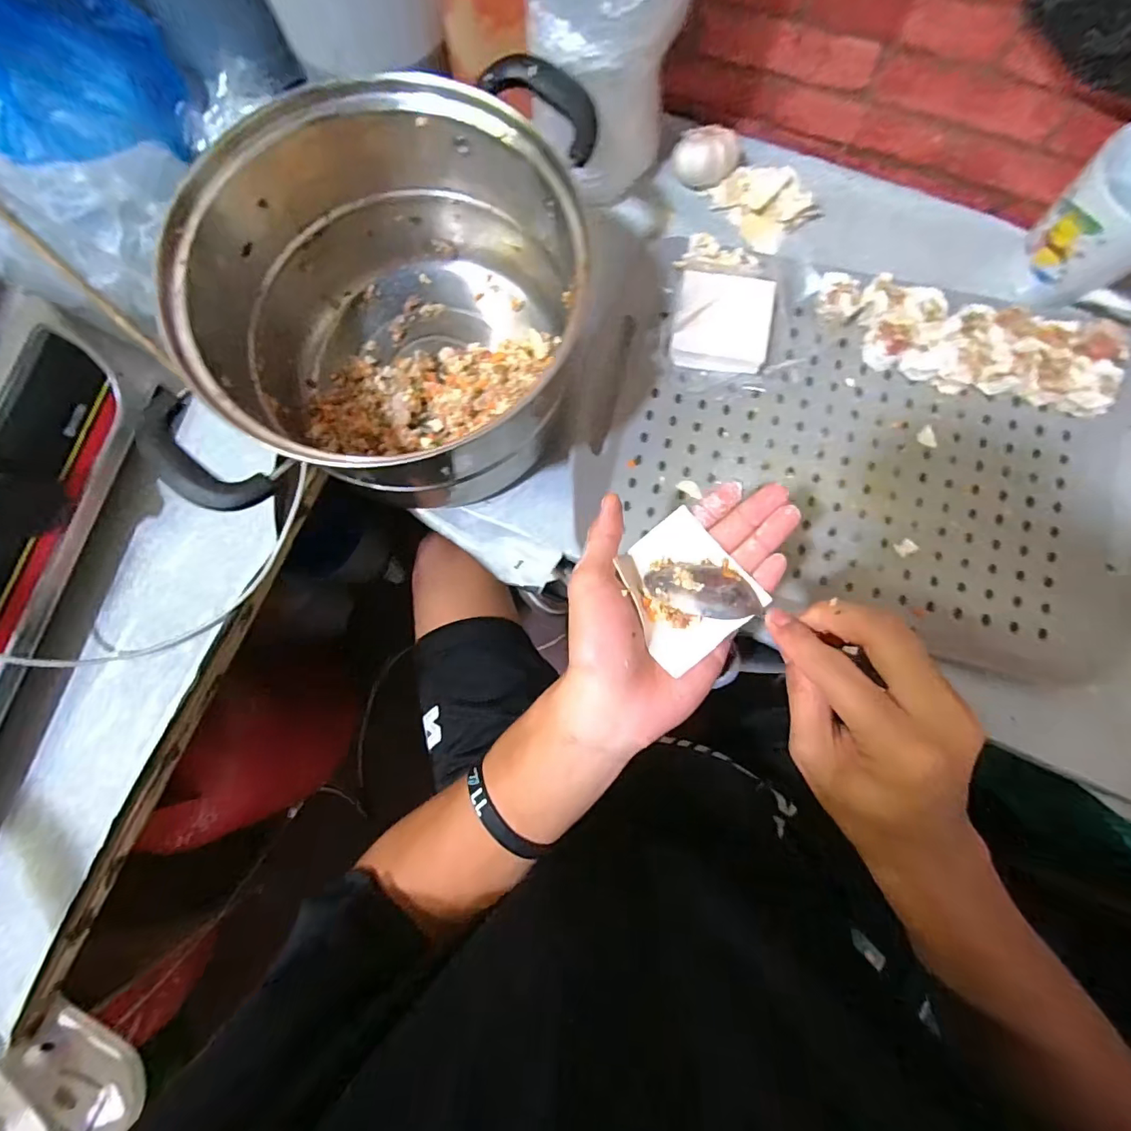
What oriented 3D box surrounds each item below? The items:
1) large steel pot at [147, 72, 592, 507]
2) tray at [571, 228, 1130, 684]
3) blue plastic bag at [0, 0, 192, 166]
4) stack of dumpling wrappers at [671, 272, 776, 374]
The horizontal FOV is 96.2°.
[{"bbox_3d":[-0.110,-0.174,0.369,0.261,0.142,0.236,-10,82,1],"label":"large steel pot"},{"bbox_3d":[0.230,-0.095,0.410,0.476,0.030,0.262,17,83,5],"label":"tray"},{"bbox_3d":[-0.397,-0.393,0.396,0.085,0.137,0.173,16,80,4],"label":"blue plastic bag"},{"bbox_3d":[0.133,-0.205,0.429,0.078,0.018,0.075,8,82,3],"label":"stack of dumpling wrappers"}]

